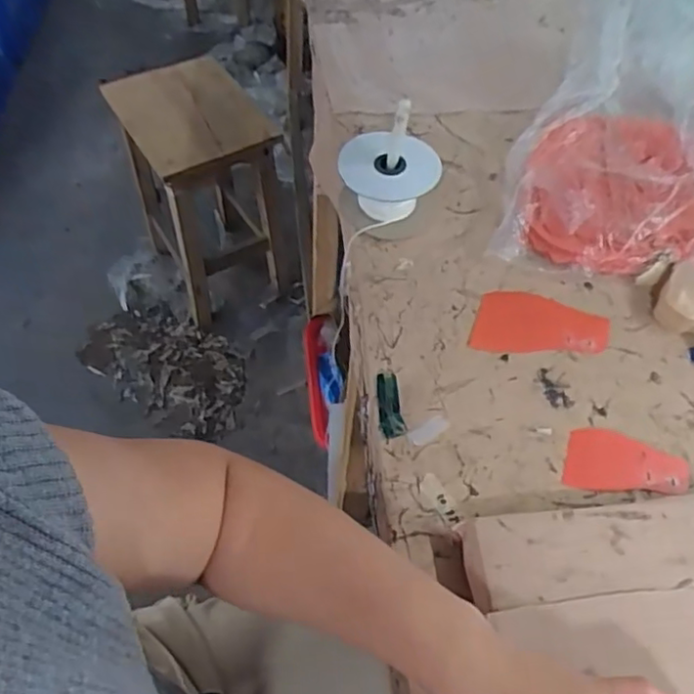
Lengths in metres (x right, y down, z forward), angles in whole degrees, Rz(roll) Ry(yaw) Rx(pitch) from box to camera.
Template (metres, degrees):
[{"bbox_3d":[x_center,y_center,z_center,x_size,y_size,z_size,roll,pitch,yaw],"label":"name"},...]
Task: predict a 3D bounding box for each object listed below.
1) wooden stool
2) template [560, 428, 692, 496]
[{"bbox_3d":[-0.306,-0.326,1.373,0.236,0.428,0.345,-27,60,-20],"label":"wooden stool"},{"bbox_3d":[0.204,0.084,0.474,0.091,0.004,0.050,4,54,0],"label":"template"}]

